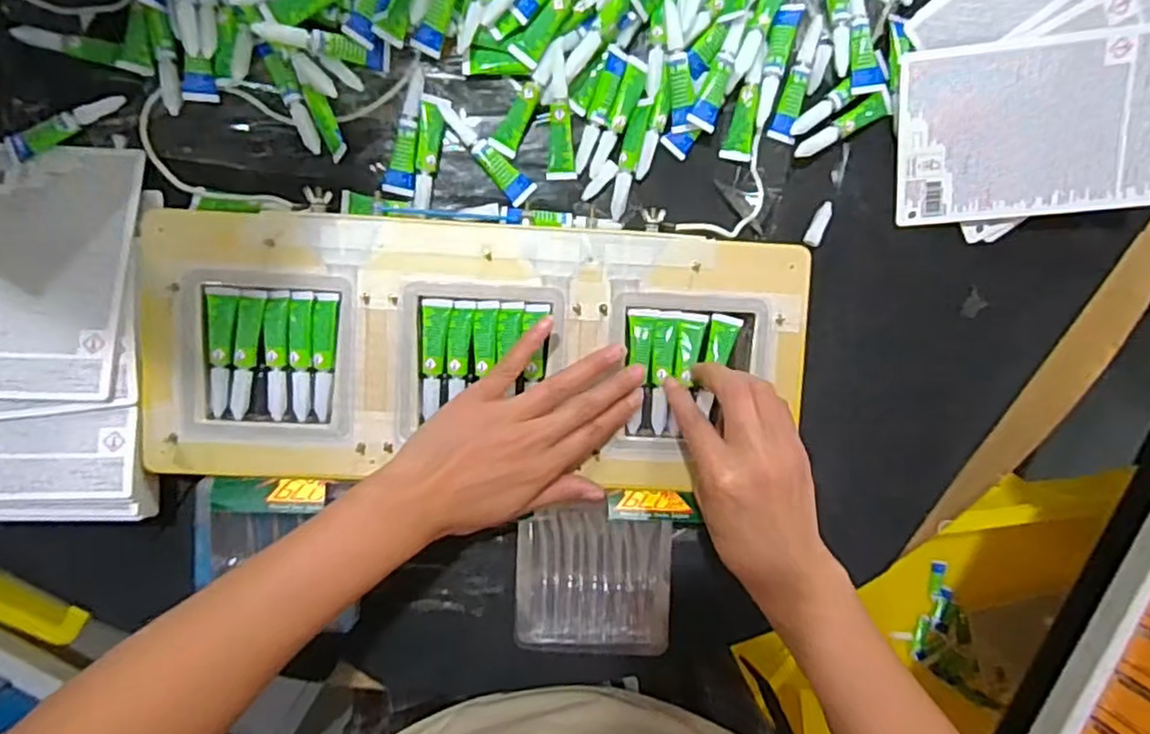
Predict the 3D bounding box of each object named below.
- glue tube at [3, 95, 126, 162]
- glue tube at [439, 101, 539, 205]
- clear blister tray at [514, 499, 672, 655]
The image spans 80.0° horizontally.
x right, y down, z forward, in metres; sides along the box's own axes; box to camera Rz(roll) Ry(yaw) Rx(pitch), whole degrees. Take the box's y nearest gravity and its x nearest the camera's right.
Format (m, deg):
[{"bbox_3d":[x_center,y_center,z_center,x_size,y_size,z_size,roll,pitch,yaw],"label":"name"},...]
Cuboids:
[{"bbox_3d":[-0.333,-0.159,0.449,0.078,0.009,0.019,-25,95,-1],"label":"glue tube"},{"bbox_3d":[-0.063,-0.144,0.465,0.081,0.011,0.019,41,90,-5],"label":"glue tube"},{"bbox_3d":[0.012,0.148,0.468,0.102,0.023,0.096,3,93,-3],"label":"clear blister tray"}]

